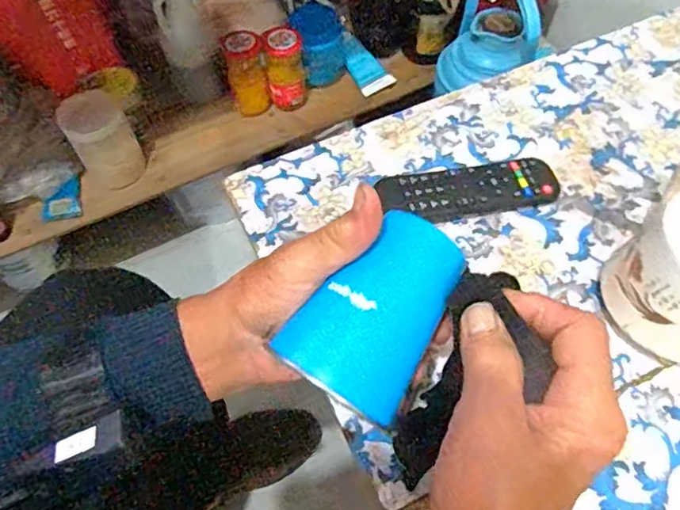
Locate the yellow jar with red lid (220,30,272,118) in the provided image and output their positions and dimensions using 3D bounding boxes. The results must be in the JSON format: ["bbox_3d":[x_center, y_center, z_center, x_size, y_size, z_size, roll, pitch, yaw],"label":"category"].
[{"bbox_3d":[-0.146,-0.285,0.888,0.057,0.126,0.049,-16,61,-9],"label":"yellow jar with red lid"}]

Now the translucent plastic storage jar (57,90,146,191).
[{"bbox_3d":[-0.334,-0.162,0.798,0.080,0.107,0.075,0,60,0],"label":"translucent plastic storage jar"}]

